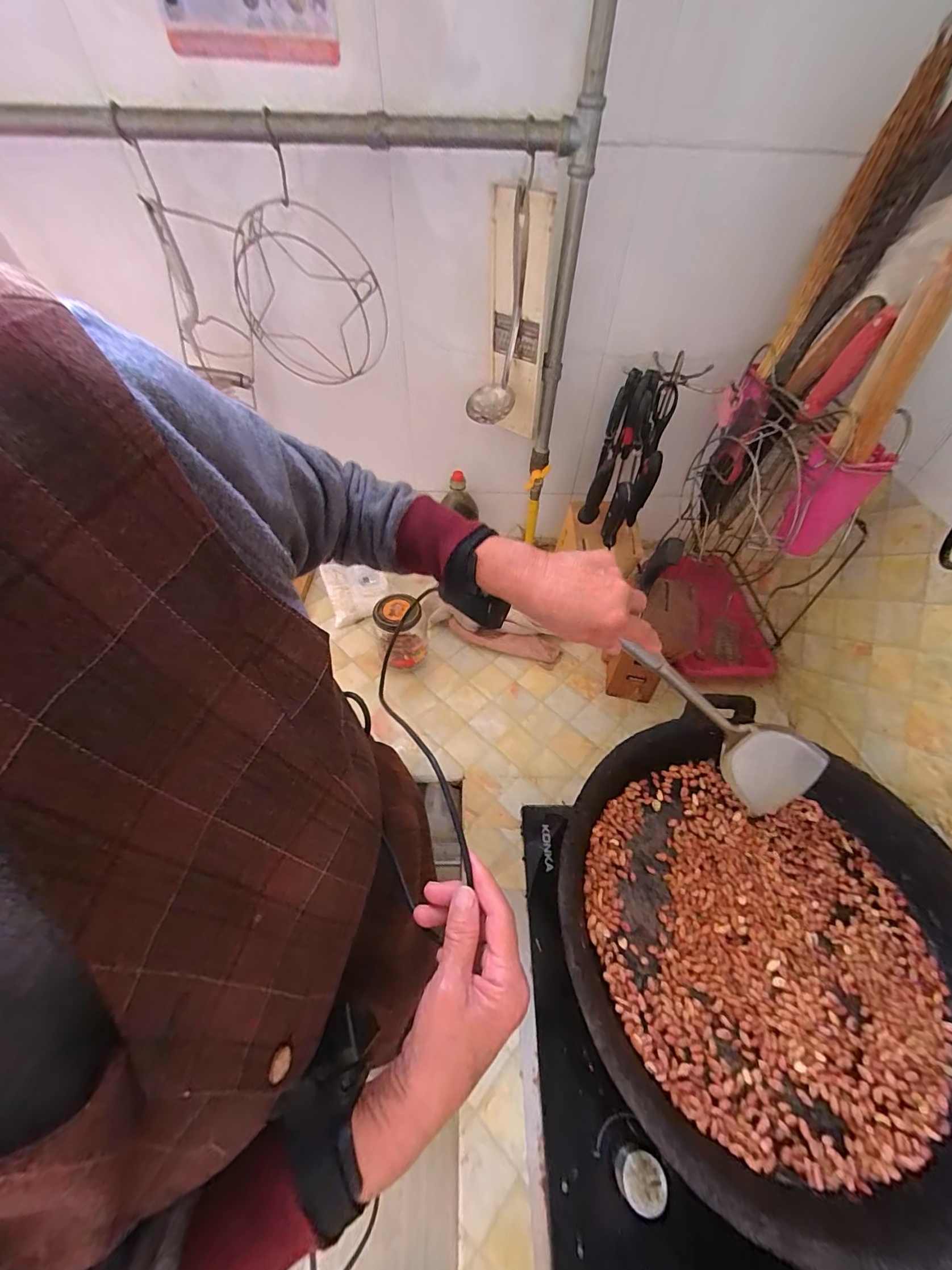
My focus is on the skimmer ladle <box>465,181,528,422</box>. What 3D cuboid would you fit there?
[{"bbox_3d":[0.024,-0.406,0.564,0.068,0.233,0.063,2,51,0],"label":"skimmer ladle"}]

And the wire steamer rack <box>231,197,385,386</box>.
[{"bbox_3d":[-0.213,-0.430,0.566,0.202,0.194,0.050,9,61,21],"label":"wire steamer rack"}]

